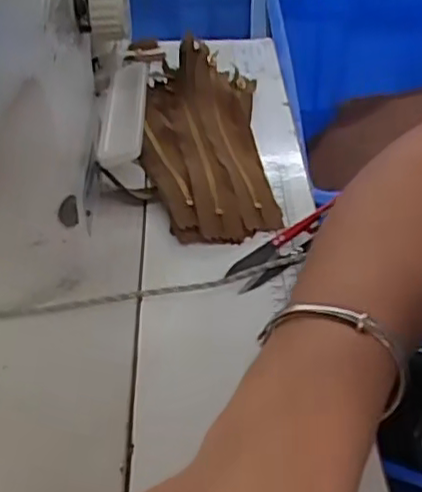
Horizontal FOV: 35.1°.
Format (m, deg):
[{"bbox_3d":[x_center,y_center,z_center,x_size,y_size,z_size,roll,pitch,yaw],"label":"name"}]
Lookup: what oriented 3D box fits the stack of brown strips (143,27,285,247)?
[{"bbox_3d":[-0.005,-0.082,0.483,0.088,0.038,0.211,-2,40,-2],"label":"stack of brown strips"}]

